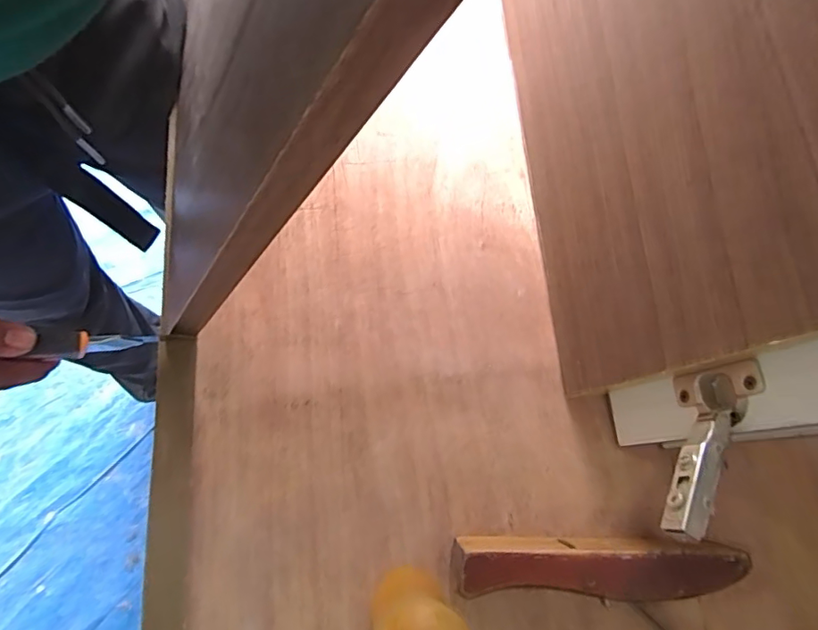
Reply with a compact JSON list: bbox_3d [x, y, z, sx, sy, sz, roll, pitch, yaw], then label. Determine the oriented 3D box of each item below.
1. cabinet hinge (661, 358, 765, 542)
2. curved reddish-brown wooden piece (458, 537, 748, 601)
[{"bbox_3d":[0.170,0.077,0.303,0.028,0.056,0.106,29,60,9],"label":"cabinet hinge"},{"bbox_3d":[0.126,0.171,0.358,0.187,0.057,0.035,1,72,-3],"label":"curved reddish-brown wooden piece"}]

